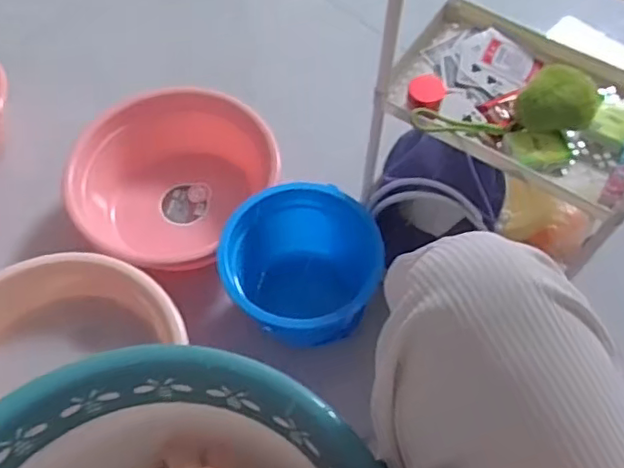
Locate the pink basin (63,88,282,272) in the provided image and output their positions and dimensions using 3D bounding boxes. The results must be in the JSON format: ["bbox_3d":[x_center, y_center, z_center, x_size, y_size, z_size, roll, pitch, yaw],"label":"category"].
[{"bbox_3d":[-0.200,-0.084,0.956,0.288,0.106,0.255,4,61,2],"label":"pink basin"}]

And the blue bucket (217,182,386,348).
[{"bbox_3d":[-0.025,0.047,0.835,0.185,0.131,0.182,0,61,0],"label":"blue bucket"}]

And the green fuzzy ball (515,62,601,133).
[{"bbox_3d":[0.264,-0.145,0.686,0.064,0.072,0.073,-27,64,-14],"label":"green fuzzy ball"}]

